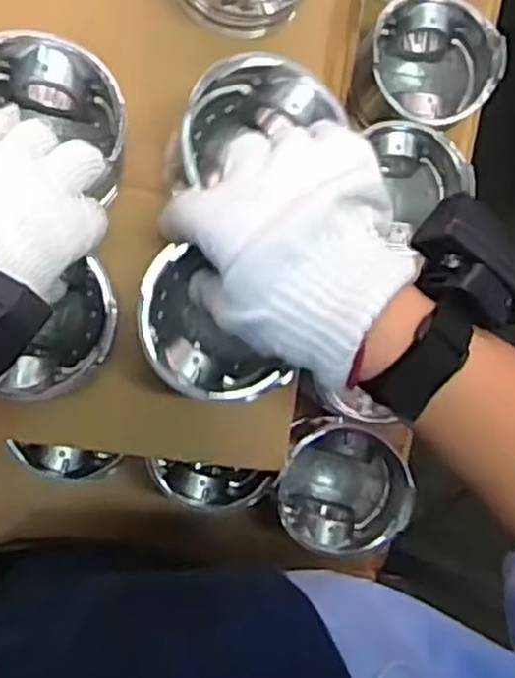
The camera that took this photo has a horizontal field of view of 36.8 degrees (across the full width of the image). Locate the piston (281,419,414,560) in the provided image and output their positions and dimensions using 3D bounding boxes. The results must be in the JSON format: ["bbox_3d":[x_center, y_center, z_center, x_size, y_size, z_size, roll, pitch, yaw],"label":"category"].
[{"bbox_3d":[0.055,0.101,0.535,0.084,0.072,0.084,13,88,-9],"label":"piston"}]

